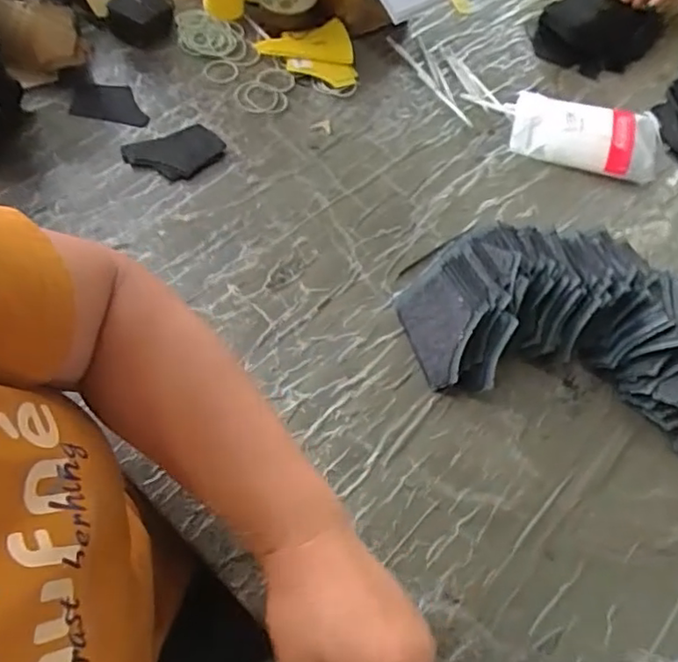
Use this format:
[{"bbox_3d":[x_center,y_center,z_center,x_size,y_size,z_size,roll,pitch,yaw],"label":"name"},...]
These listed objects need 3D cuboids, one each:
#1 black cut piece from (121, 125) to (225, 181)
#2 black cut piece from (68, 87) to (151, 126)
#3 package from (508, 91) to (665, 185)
[{"bbox_3d":[-0.184,-0.199,0.692,0.105,0.016,0.065,-24,66,-19],"label":"black cut piece"},{"bbox_3d":[-0.268,-0.273,0.727,0.092,0.006,0.059,10,63,-1],"label":"black cut piece"},{"bbox_3d":[0.307,-0.249,0.754,0.176,0.026,0.112,16,60,3],"label":"package"}]

